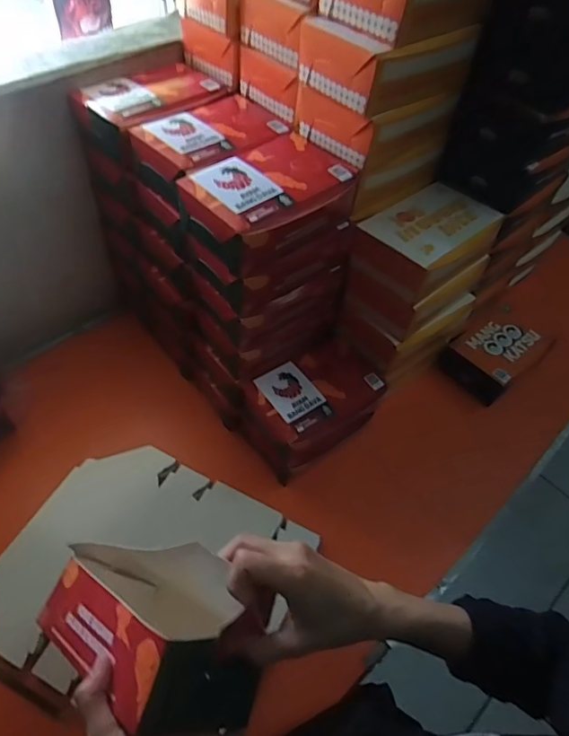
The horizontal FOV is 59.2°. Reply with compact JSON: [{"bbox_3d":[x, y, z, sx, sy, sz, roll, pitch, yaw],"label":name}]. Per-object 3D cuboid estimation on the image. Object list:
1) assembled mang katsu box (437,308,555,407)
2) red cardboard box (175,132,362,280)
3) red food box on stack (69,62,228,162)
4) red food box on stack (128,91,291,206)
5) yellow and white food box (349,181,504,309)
[{"bbox_3d":[0.365,-0.023,0.863,0.166,0.056,0.113,-31,62,-24],"label":"assembled mang katsu box"},{"bbox_3d":[-0.016,-0.191,0.572,0.185,0.067,0.118,-34,63,-26],"label":"red cardboard box"},{"bbox_3d":[-0.178,-0.347,0.662,0.134,0.048,0.193,36,59,20],"label":"red food box on stack"},{"bbox_3d":[-0.087,-0.275,0.617,0.116,0.052,0.189,39,60,22],"label":"red food box on stack"},{"bbox_3d":[0.187,-0.169,0.649,0.175,0.060,0.117,-36,64,-26],"label":"yellow and white food box"}]

